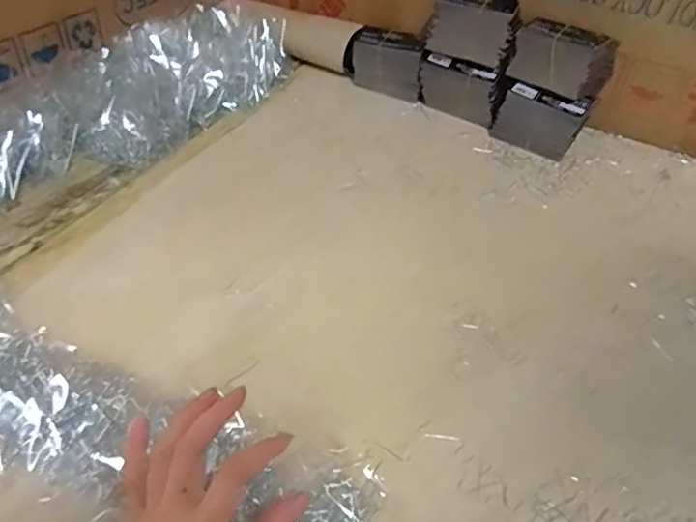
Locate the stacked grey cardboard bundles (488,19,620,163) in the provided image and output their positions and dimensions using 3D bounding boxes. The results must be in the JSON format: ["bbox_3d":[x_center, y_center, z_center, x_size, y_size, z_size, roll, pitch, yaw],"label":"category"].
[{"bbox_3d":[0.256,-0.220,0.726,0.122,0.142,0.079,25,47,17],"label":"stacked grey cardboard bundles"}]

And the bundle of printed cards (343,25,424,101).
[{"bbox_3d":[0.054,-0.284,0.815,0.118,0.076,0.050,19,46,11],"label":"bundle of printed cards"}]

